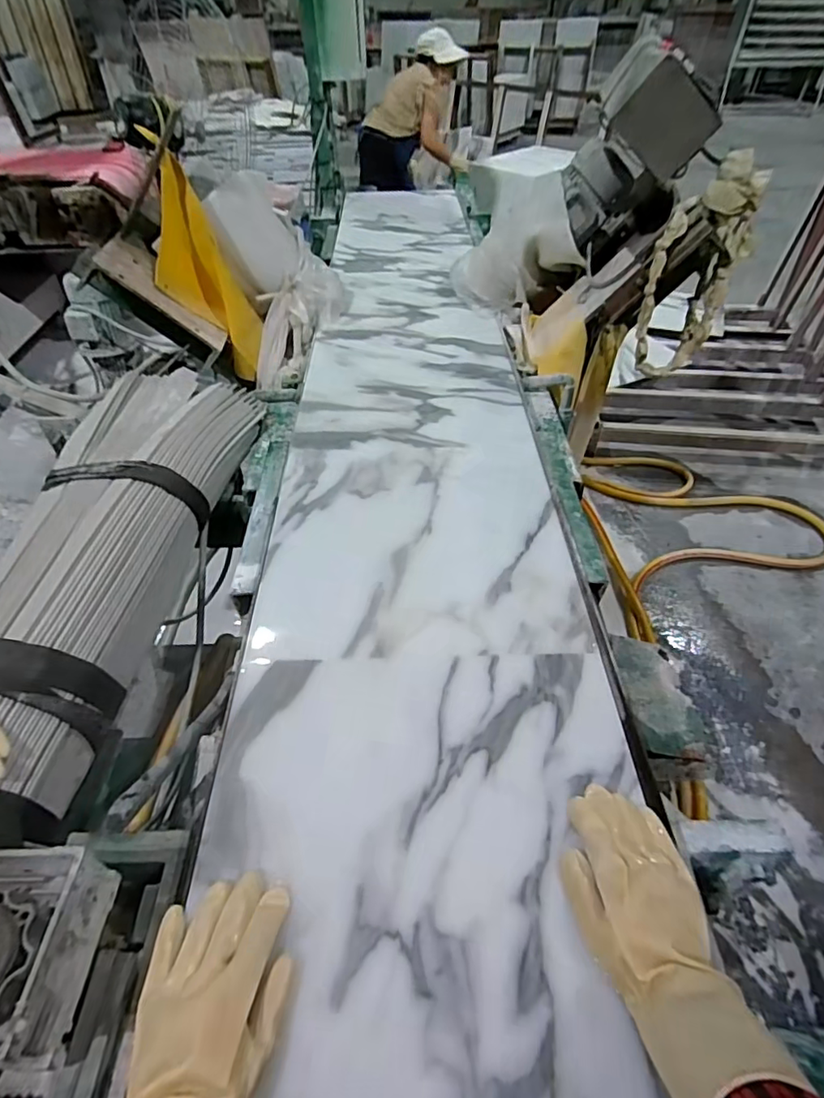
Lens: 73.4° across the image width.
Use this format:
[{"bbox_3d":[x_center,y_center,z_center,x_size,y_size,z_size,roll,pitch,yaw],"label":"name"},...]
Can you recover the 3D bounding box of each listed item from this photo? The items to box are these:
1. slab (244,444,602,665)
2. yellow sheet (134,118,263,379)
[{"bbox_3d":[0.007,-0.030,0.857,0.449,0.016,0.456,-2,46,0],"label":"slab"},{"bbox_3d":[-0.494,-0.636,1.267,0.163,0.494,0.028,-33,30,-10],"label":"yellow sheet"}]

